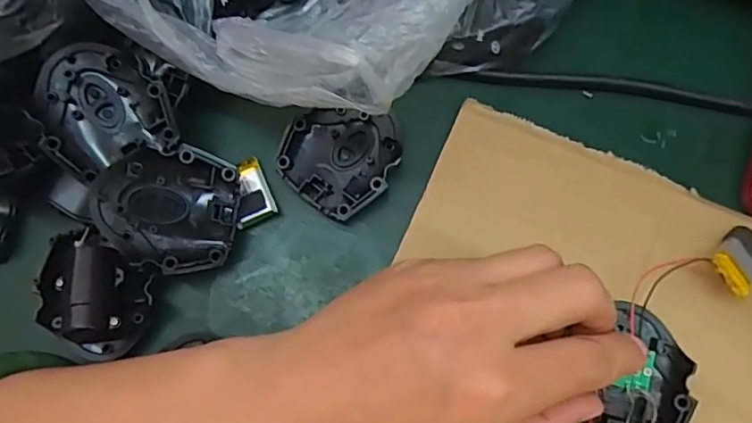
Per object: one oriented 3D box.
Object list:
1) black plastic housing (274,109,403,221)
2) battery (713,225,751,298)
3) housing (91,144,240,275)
[{"bbox_3d":[-0.016,-0.028,0.278,0.053,0.018,0.056,0,77,1],"label":"black plastic housing"},{"bbox_3d":[0.157,0.021,0.246,0.033,0.007,0.022,-34,81,-26],"label":"battery"},{"bbox_3d":[-0.094,-0.002,0.257,0.060,0.016,0.053,10,90,-16],"label":"housing"}]

